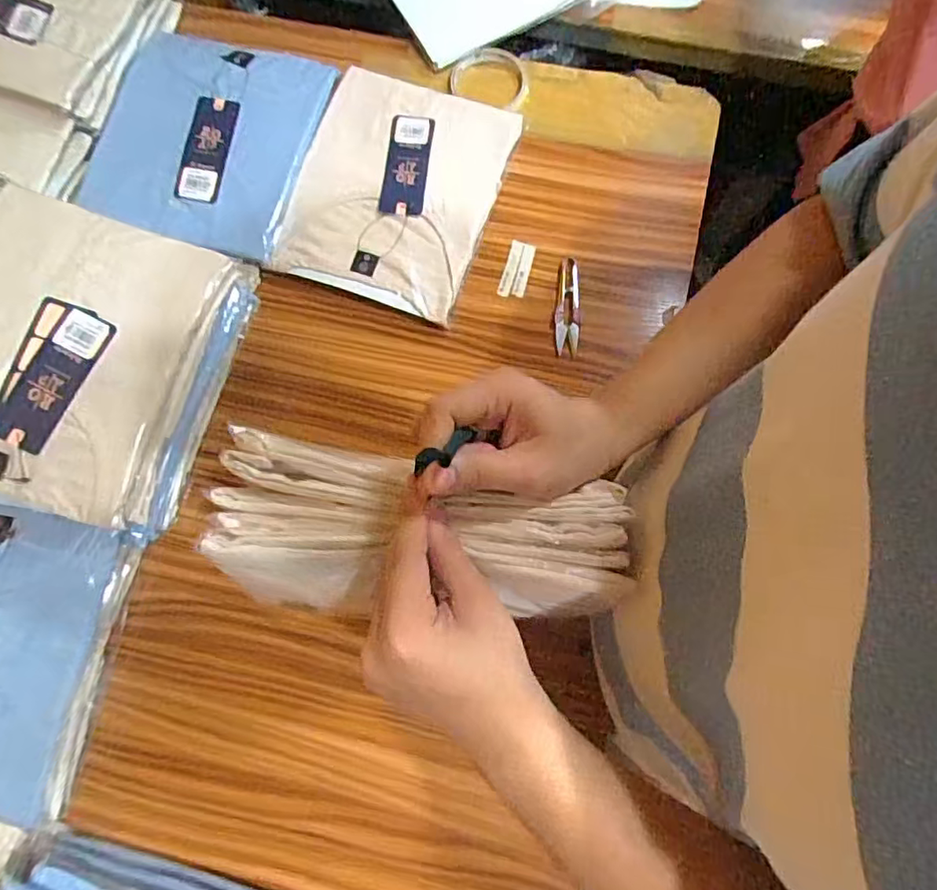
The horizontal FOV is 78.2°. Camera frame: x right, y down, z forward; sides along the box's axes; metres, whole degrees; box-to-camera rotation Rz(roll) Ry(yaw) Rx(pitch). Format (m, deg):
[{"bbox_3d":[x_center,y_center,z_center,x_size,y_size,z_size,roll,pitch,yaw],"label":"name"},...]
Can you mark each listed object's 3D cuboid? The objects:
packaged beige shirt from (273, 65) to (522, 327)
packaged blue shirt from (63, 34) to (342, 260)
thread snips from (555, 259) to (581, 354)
[{"bbox_3d":[-0.076,-0.274,0.616,0.197,0.029,0.250,18,79,6],"label":"packaged beige shirt"},{"bbox_3d":[-0.276,-0.333,0.622,0.224,0.054,0.249,21,79,6],"label":"packaged blue shirt"},{"bbox_3d":[0.103,-0.145,0.596,0.024,0.009,0.100,2,78,2],"label":"thread snips"}]

